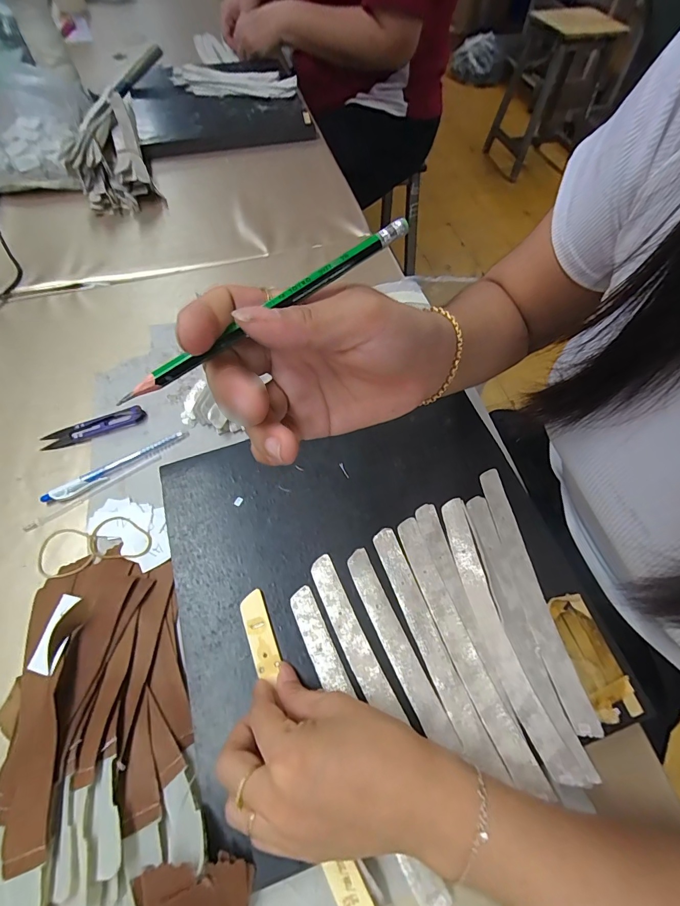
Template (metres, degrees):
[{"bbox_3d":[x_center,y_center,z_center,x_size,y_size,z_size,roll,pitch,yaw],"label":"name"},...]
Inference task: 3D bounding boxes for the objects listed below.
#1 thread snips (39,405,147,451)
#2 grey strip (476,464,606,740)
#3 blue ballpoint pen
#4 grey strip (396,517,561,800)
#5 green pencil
[{"bbox_3d":[-0.249,-0.027,0.401,0.099,0.014,0.022,-18,63,-11],"label":"thread snips"},{"bbox_3d":[0.149,0.103,0.312,0.021,0.004,0.196,-8,62,-6],"label":"grey strip"},{"bbox_3d":[-0.214,0.014,0.380,0.131,0.008,0.015,-28,66,-16],"label":"blue ballpoint pen"},{"bbox_3d":[0.088,0.135,0.293,0.022,0.004,0.188,-19,64,-11],"label":"grey strip"},{"bbox_3d":[-0.029,-0.063,0.174,0.144,0.007,0.005,-35,67,-7],"label":"green pencil"}]

